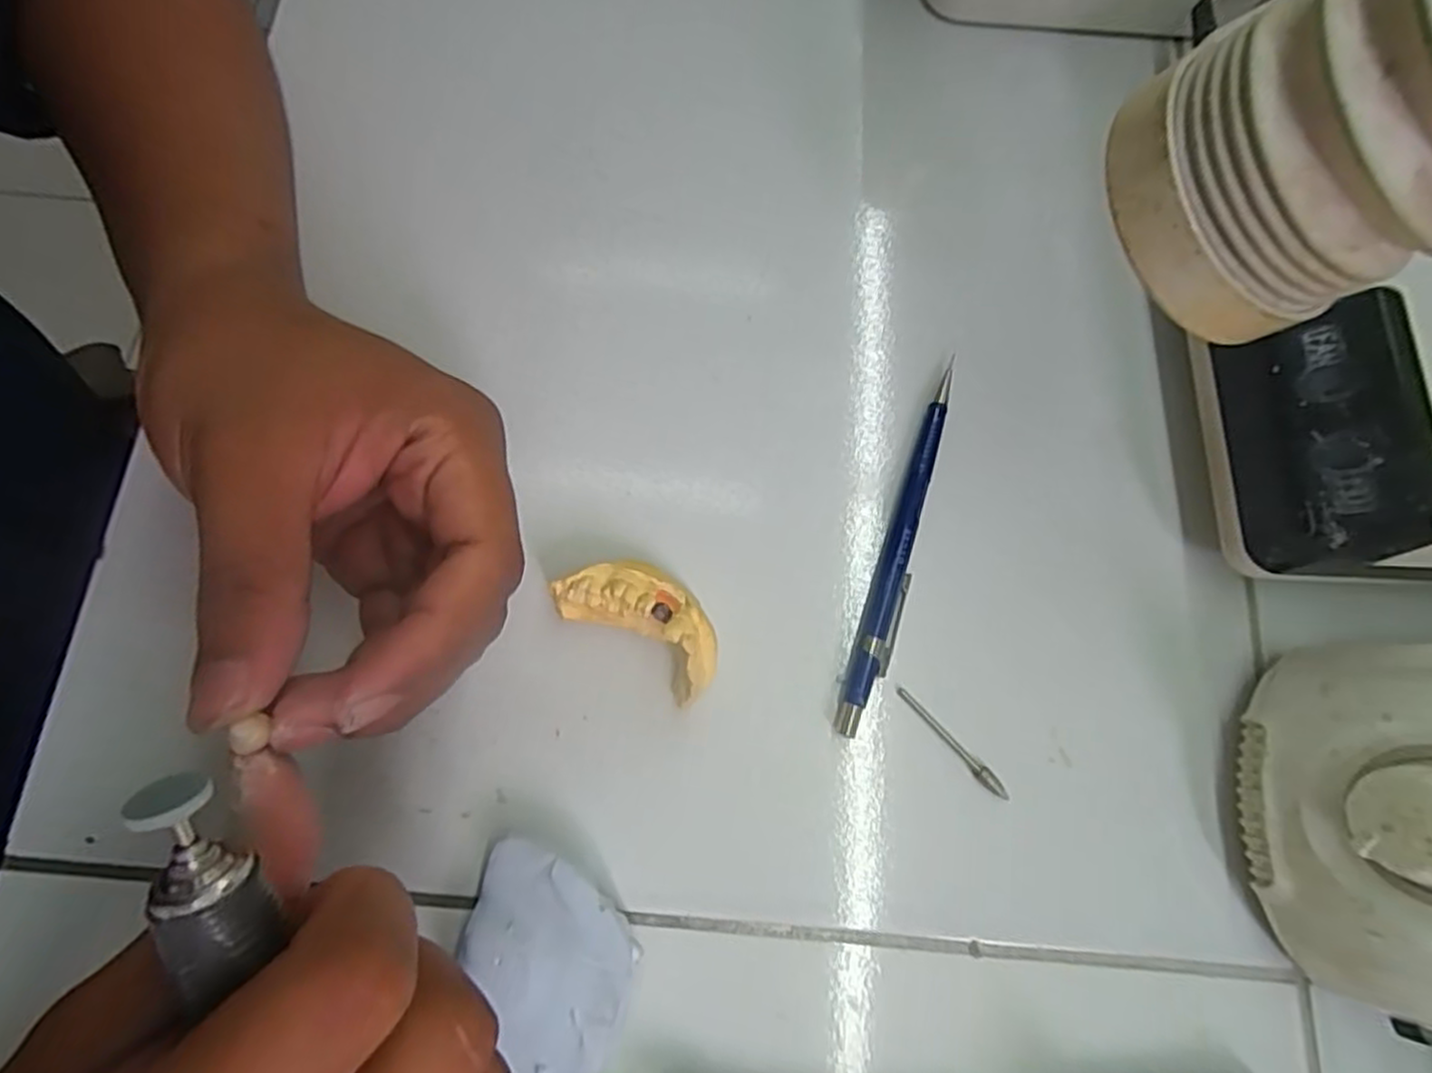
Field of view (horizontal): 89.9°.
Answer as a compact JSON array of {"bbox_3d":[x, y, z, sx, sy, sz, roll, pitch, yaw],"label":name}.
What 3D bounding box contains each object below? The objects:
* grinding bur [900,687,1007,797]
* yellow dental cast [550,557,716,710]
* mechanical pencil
[{"bbox_3d":[0.076,0.066,0.232,0.005,0.005,0.044,-41,77,-10],"label":"grinding bur"},{"bbox_3d":[-0.023,0.027,0.234,0.055,0.023,0.030,35,77,9],"label":"yellow dental cast"},{"bbox_3d":[0.064,0.003,0.247,0.013,0.010,0.133,18,75,5],"label":"mechanical pencil"}]

